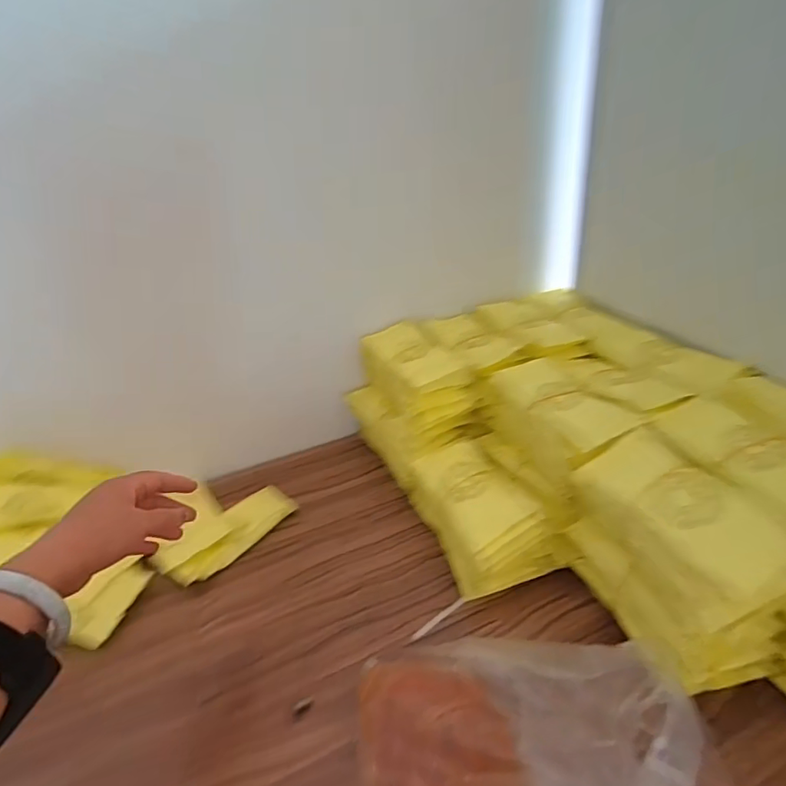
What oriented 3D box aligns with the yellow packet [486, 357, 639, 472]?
[{"bbox_3d":[0.192,0.010,0.604,0.089,0.025,0.198,-13,32,-14],"label":"yellow packet"}]

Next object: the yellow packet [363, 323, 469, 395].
[{"bbox_3d":[0.025,-0.051,0.728,0.082,0.024,0.167,-19,34,-22],"label":"yellow packet"}]

